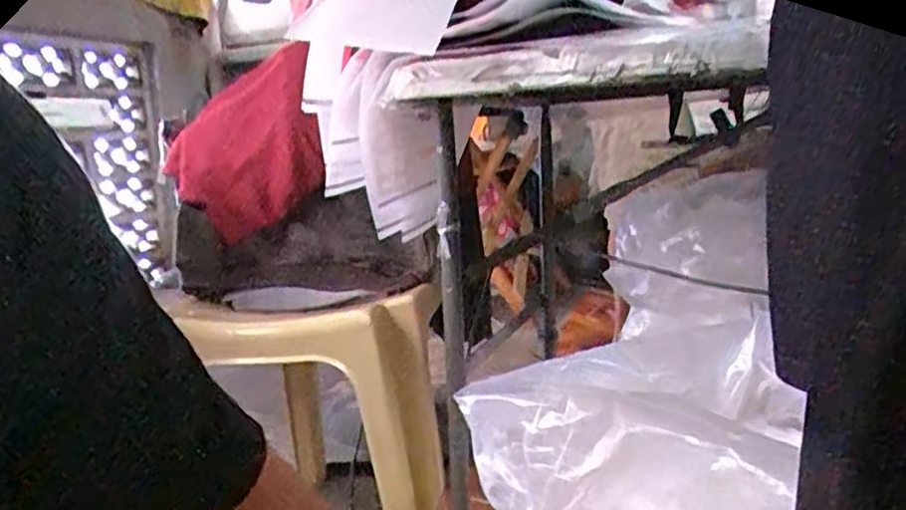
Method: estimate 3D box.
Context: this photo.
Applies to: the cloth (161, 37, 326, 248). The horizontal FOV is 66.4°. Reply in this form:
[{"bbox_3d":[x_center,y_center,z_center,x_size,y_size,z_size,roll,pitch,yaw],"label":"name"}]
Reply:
[{"bbox_3d":[-0.374,-0.194,1.237,0.255,0.281,0.118,-7,12,-18],"label":"cloth"}]

